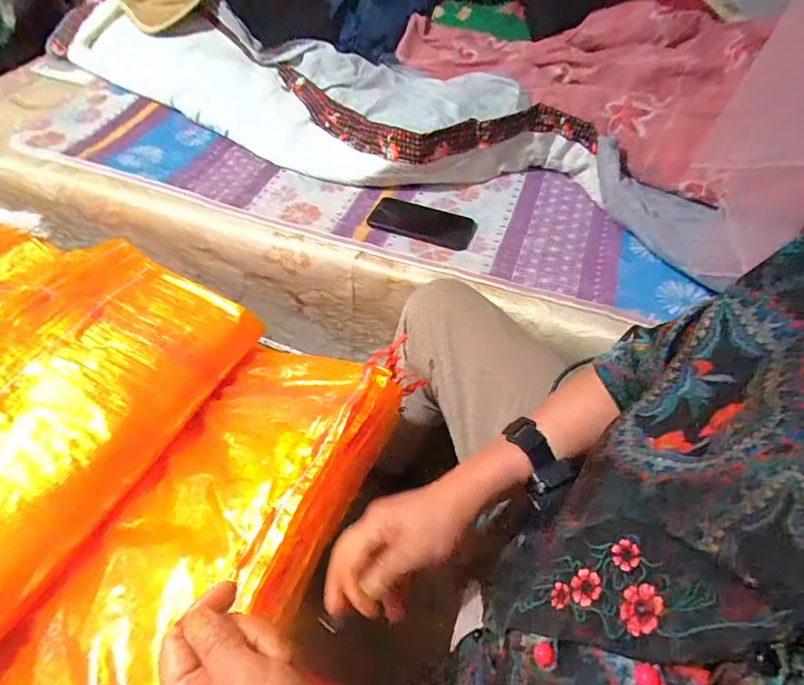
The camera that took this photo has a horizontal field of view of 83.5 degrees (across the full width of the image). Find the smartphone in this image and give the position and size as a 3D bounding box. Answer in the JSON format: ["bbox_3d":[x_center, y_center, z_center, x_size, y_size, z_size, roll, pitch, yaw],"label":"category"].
[{"bbox_3d":[0.030,-0.199,0.749,0.172,0.008,0.087,21,57,14],"label":"smartphone"}]

